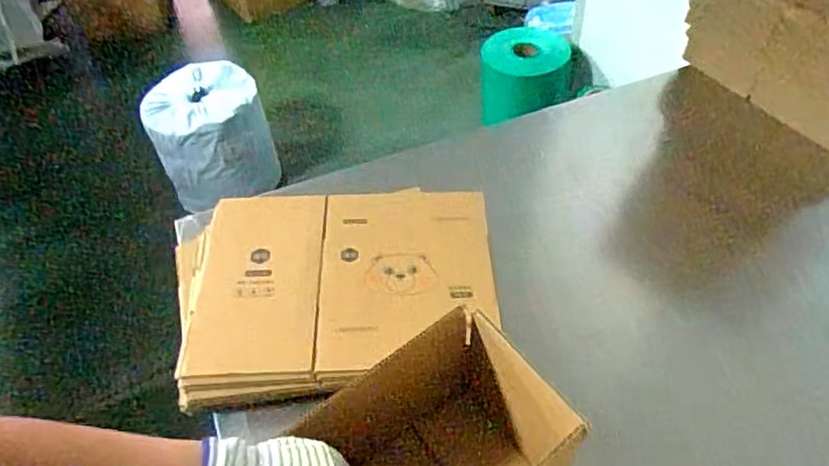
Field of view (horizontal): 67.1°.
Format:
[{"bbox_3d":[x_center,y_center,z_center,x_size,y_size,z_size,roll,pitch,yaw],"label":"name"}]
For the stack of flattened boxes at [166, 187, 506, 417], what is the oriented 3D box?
[{"bbox_3d":[-0.119,0.061,0.823,0.441,0.056,0.324,-6,49,0],"label":"stack of flattened boxes"}]

